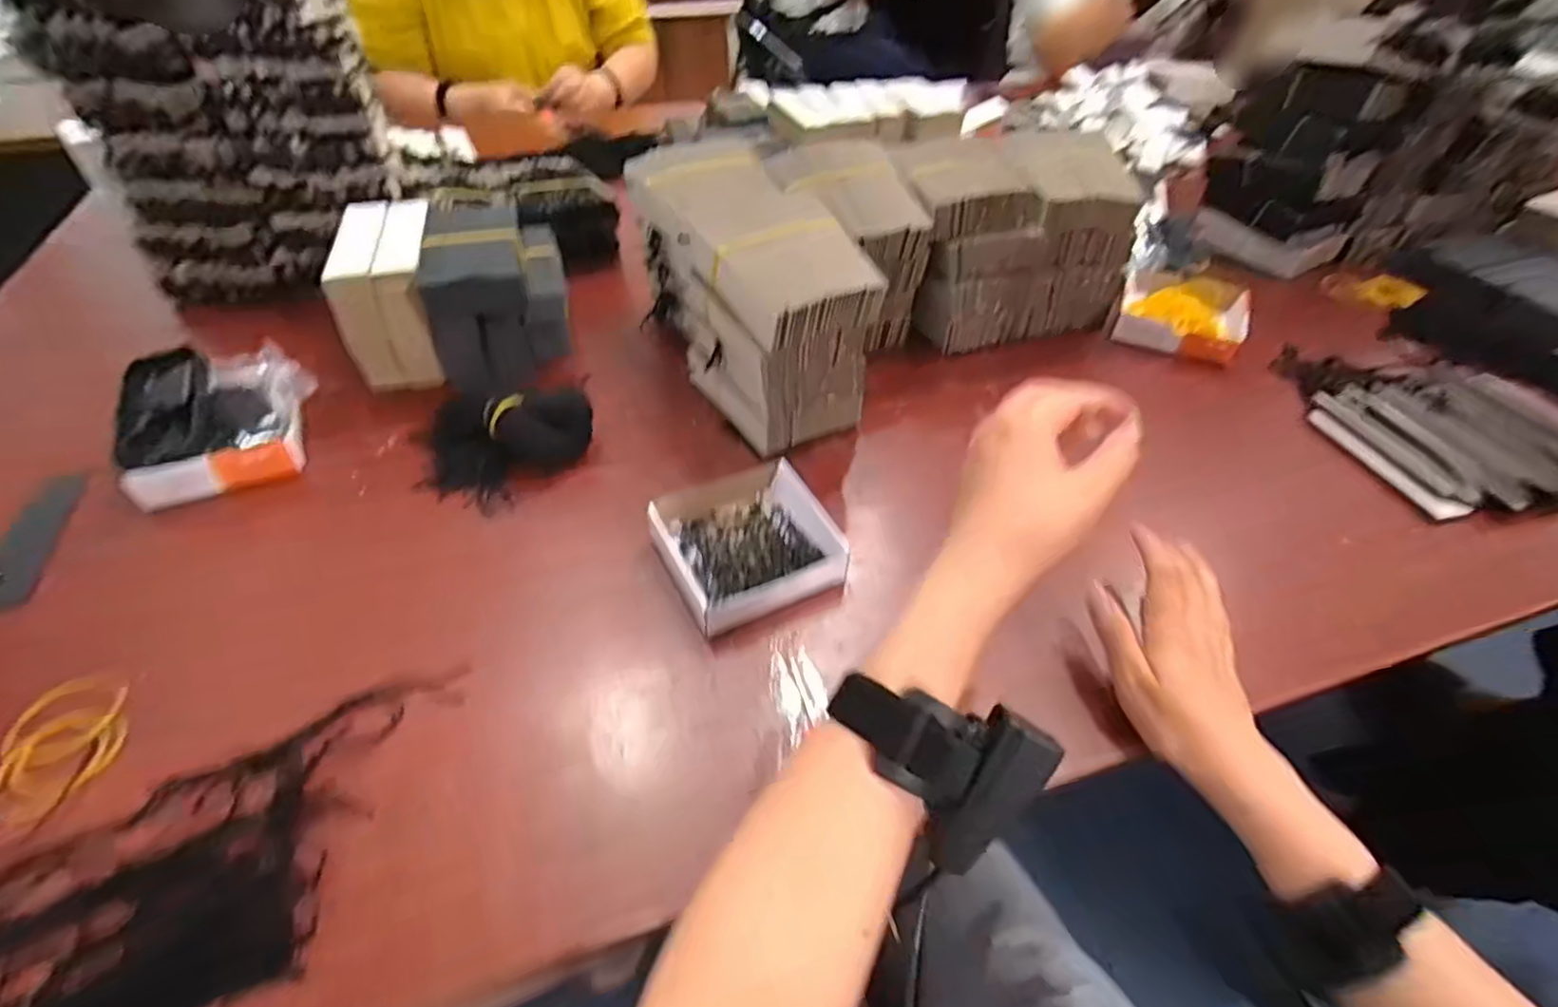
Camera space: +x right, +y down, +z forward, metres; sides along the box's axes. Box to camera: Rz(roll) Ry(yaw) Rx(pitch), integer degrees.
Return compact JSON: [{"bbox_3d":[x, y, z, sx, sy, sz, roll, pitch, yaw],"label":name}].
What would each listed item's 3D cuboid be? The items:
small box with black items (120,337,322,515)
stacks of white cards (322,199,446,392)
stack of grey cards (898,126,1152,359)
[{"bbox_3d":[-0.411,-0.063,0.499,0.115,0.056,0.115,-20,50,-19],"label":"small box with black items"},{"bbox_3d":[-0.329,-0.180,0.580,0.071,0.103,0.137,-11,48,-11],"label":"stacks of white cards"},{"bbox_3d":[0.208,-0.266,0.645,0.205,0.141,0.158,-14,48,-14],"label":"stack of grey cards"}]

